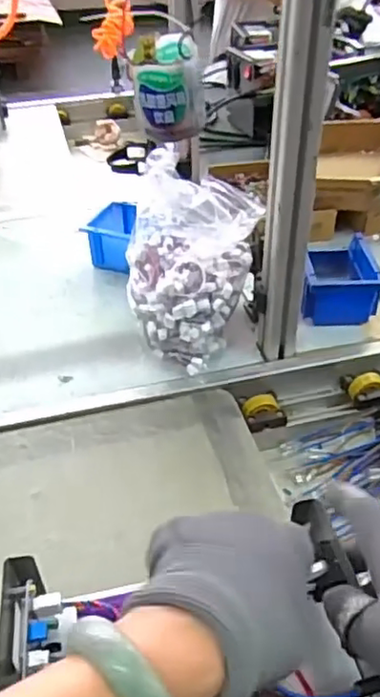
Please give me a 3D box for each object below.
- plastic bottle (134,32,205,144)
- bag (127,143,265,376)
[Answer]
[{"bbox_3d":[-0.020,-0.229,0.553,0.063,0.072,0.062,0,39,1],"label":"plastic bottle"},{"bbox_3d":[0.000,-0.099,0.794,0.161,0.213,0.163,-1,39,1],"label":"bag"}]

